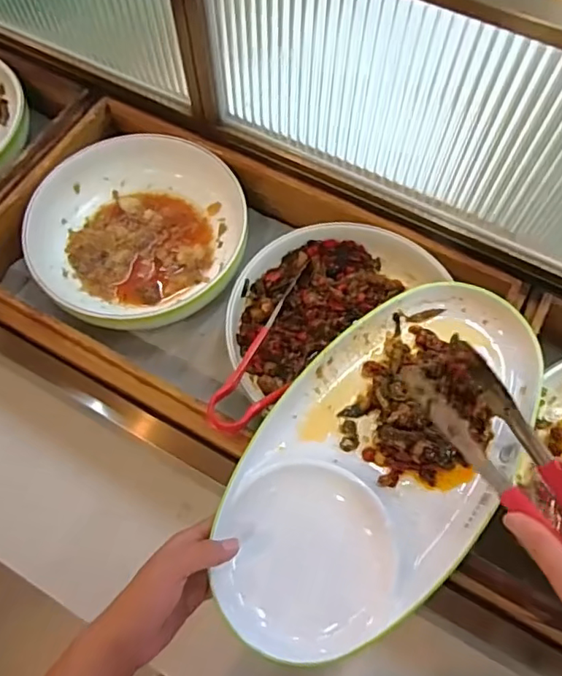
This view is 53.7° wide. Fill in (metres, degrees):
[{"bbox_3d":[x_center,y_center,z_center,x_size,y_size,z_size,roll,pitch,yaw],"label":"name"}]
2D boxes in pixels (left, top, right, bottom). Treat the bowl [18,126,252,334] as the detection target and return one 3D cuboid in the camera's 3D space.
[{"bbox_3d":[-0.163,-0.138,0.651,0.233,0.062,0.248,0,67,0],"label":"bowl"}]

